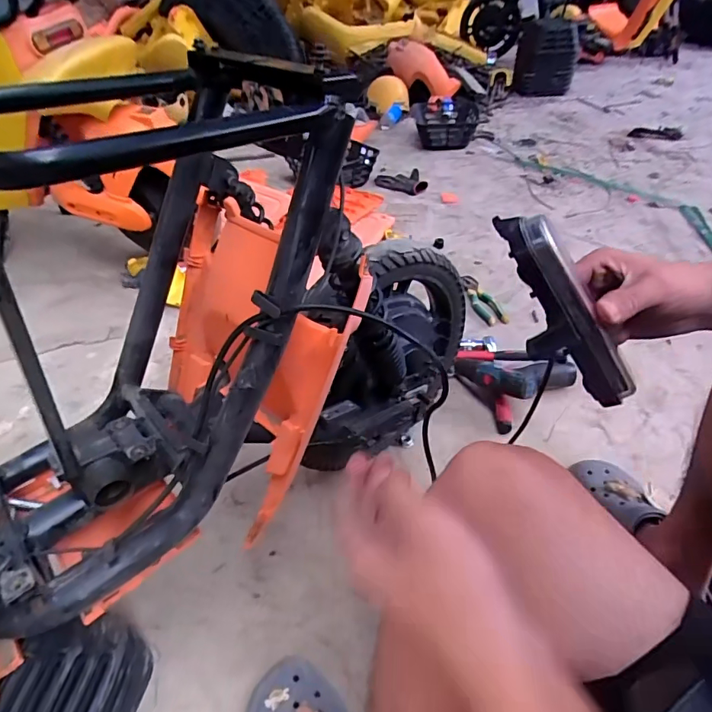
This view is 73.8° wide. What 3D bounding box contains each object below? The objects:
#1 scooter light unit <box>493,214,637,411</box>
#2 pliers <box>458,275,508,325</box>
[{"bbox_3d":[0.142,-0.025,0.324,0.037,0.152,0.049,-19,21,50],"label":"scooter light unit"},{"bbox_3d":[0.306,-0.142,1.164,0.058,0.014,0.209,-9,42,-6],"label":"pliers"}]

